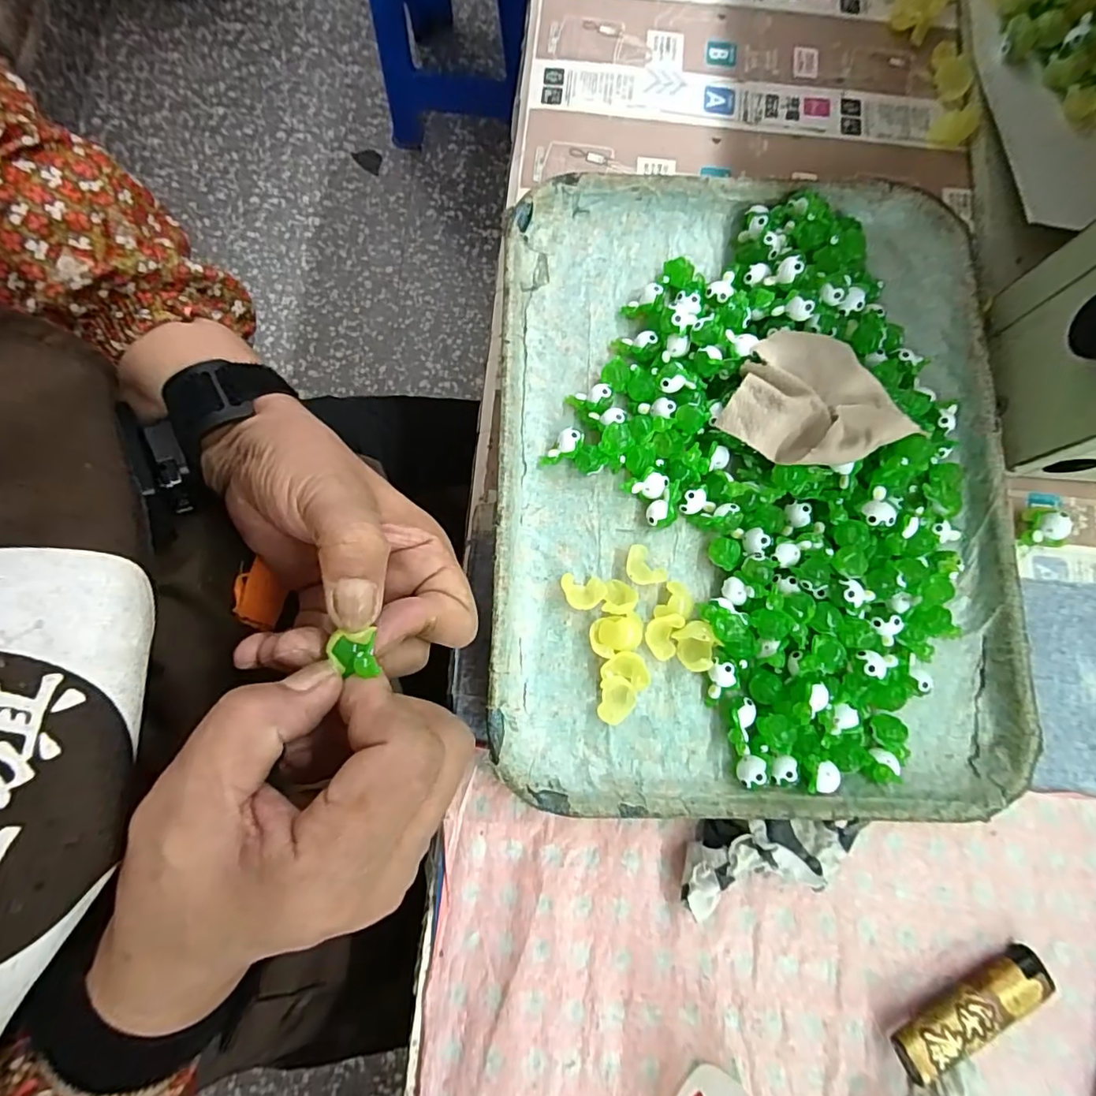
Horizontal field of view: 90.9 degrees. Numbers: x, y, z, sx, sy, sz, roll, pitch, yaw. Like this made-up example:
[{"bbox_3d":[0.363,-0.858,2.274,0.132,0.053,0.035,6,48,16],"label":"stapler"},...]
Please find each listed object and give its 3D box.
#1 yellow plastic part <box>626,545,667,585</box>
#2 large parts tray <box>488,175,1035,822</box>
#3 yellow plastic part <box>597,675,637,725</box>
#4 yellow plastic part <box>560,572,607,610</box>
[{"bbox_3d":[0.049,0.010,0.280,0.017,0.011,0.023,-30,81,-5],"label":"yellow plastic part"},{"bbox_3d":[0.104,-0.043,0.283,0.263,0.040,0.340,1,79,0],"label":"large parts tray"},{"bbox_3d":[0.034,0.075,0.266,0.018,0.012,0.023,5,79,1],"label":"yellow plastic part"},{"bbox_3d":[0.018,0.023,0.276,0.023,0.011,0.017,4,79,1],"label":"yellow plastic part"}]

